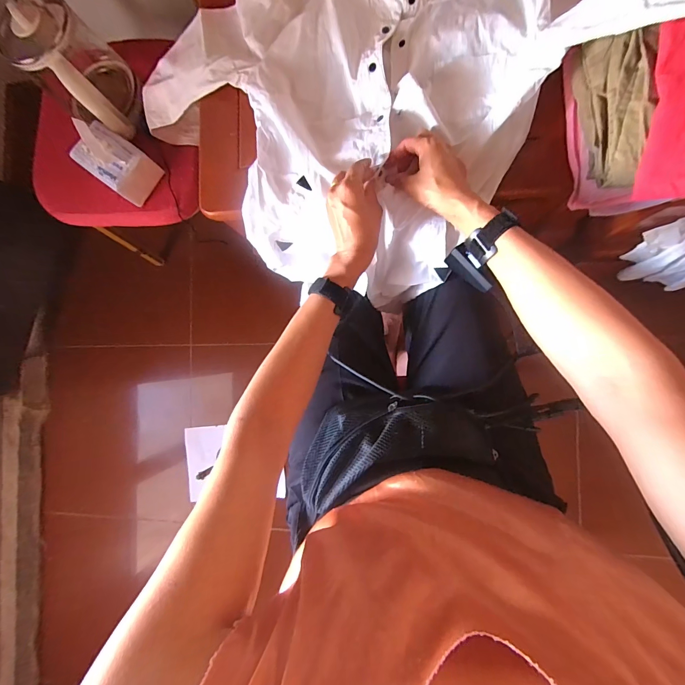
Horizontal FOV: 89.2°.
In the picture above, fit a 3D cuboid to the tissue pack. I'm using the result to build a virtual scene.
[{"bbox_3d":[-0.445,-0.351,0.666,0.150,0.079,0.093,36,94,8],"label":"tissue pack"}]

